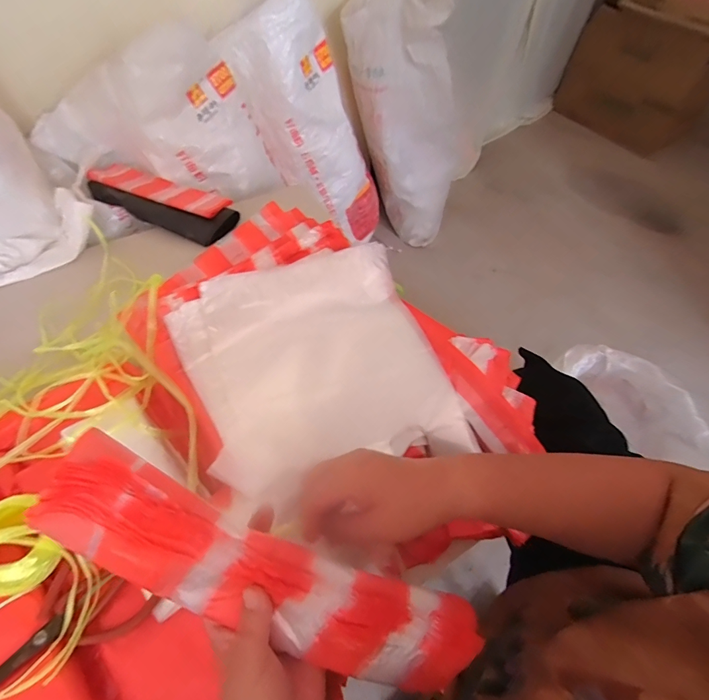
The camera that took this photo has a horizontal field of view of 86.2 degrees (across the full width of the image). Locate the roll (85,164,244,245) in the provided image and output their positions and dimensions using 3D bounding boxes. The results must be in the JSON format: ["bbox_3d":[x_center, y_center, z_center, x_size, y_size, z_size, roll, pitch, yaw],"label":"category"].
[{"bbox_3d":[-0.425,-0.326,0.814,0.348,0.065,0.125,26,60,18],"label":"roll"}]

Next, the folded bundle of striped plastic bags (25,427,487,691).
[{"bbox_3d":[-0.058,0.160,0.260,0.298,0.056,0.071,29,58,-8],"label":"folded bundle of striped plastic bags"}]

